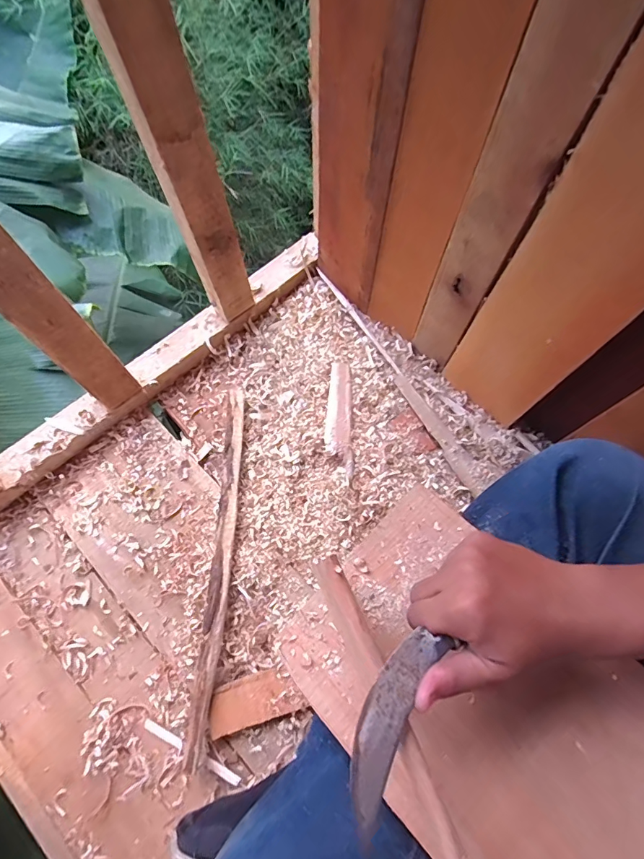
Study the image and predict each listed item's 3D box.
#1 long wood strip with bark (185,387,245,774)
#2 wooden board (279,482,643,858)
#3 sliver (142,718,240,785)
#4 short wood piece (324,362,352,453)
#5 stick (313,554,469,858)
[{"bbox_3d":[-0.125,0.151,0.525,0.029,0.027,0.433,2,71,1],"label":"long wood strip with bark"},{"bbox_3d":[0.130,0.210,0.317,0.195,0.009,0.308,-44,66,-12],"label":"wooden board"},{"bbox_3d":[-0.143,0.353,0.466,0.121,0.004,0.010,25,73,9],"label":"sliver"},{"bbox_3d":[0.025,-0.034,0.597,0.035,0.011,0.132,3,69,2],"label":"short wood piece"},{"bbox_3d":[0.058,0.195,0.214,0.015,0.014,0.269,-24,73,-7],"label":"stick"}]

